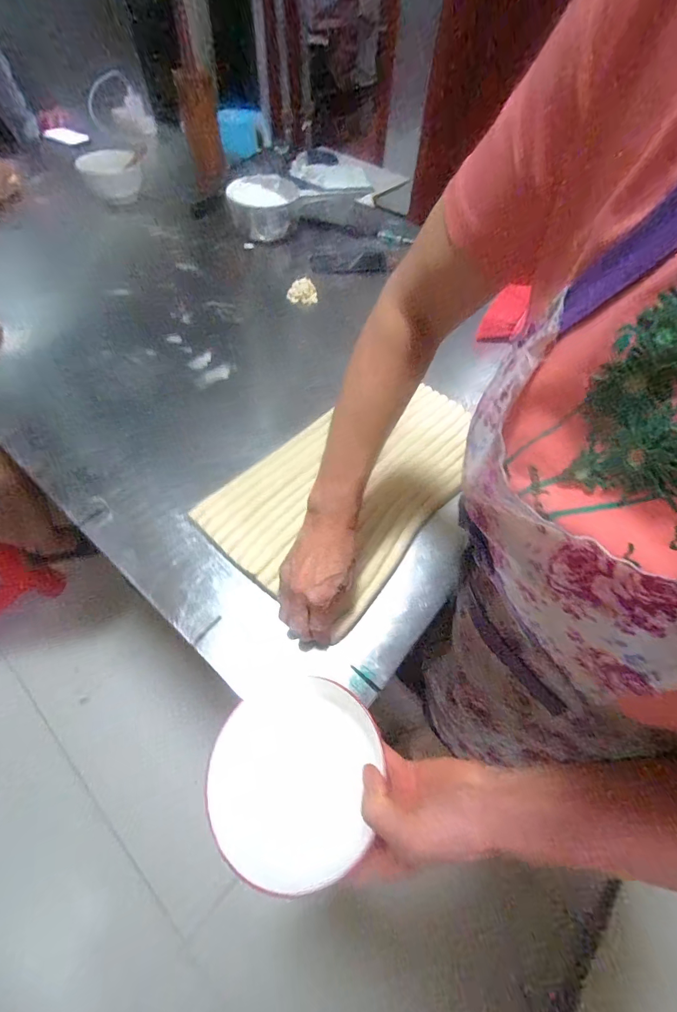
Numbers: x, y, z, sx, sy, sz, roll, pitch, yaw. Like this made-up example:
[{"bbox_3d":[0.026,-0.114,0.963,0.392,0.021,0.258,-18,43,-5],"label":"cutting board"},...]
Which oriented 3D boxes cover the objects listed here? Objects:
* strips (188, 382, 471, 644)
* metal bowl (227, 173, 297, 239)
[{"bbox_3d":[0.034,-0.050,0.573,0.248,0.013,0.418,35,61,19],"label":"strips"},{"bbox_3d":[-0.172,-0.691,0.937,0.160,0.086,0.185,-8,57,-8],"label":"metal bowl"}]

